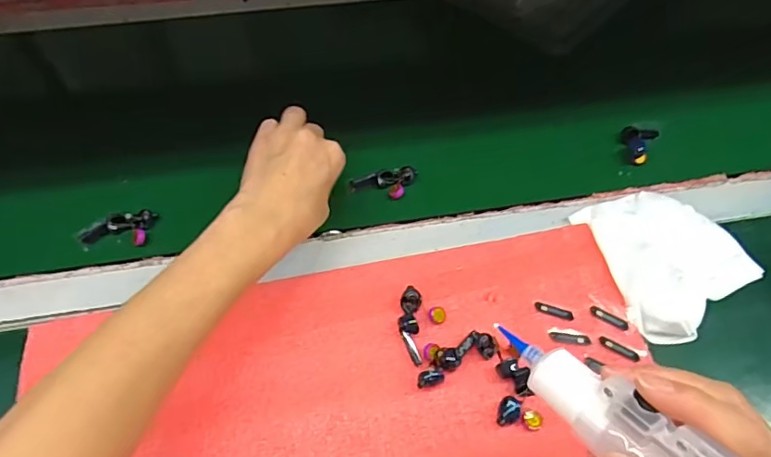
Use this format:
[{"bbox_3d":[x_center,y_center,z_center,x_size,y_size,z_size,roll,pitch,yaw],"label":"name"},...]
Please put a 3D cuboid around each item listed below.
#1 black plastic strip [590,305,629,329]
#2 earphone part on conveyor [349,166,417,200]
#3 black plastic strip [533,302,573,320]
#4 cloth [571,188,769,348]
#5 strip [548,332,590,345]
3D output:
[{"bbox_3d":[0.156,0.062,0.362,0.026,0.004,0.009,32,62,18],"label":"black plastic strip"},{"bbox_3d":[0.000,-0.036,0.434,0.055,0.011,0.025,-13,58,-9],"label":"earphone part on conveyor"},{"bbox_3d":[0.119,0.058,0.366,0.027,0.004,0.007,19,59,11],"label":"black plastic strip"},{"bbox_3d":[0.212,0.015,0.391,0.110,0.016,0.114,-21,60,-14],"label":"cloth"},{"bbox_3d":[0.127,0.075,0.357,0.026,0.004,0.007,7,58,4],"label":"strip"}]

